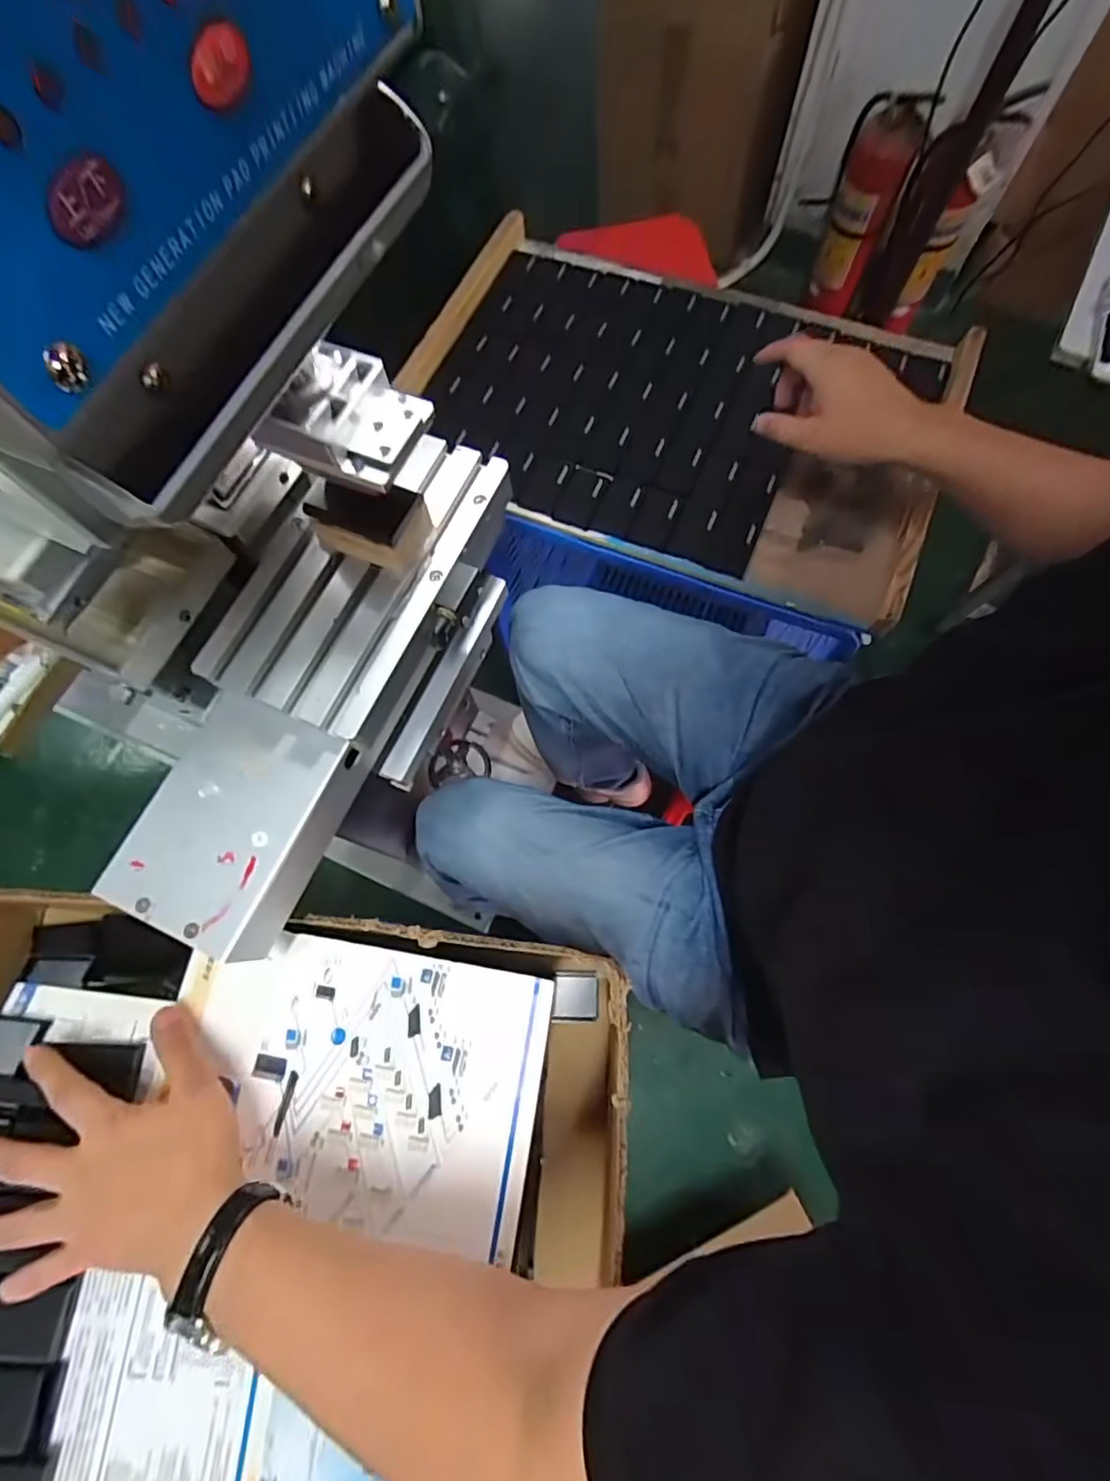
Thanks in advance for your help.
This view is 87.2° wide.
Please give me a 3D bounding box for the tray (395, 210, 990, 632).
[{"bbox_3d":[0.129,-0.391,0.672,0.592,0.040,0.383,22,75,9],"label":"tray"}]

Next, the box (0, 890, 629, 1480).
[{"bbox_3d":[-0.257,0.355,0.450,0.597,0.130,0.418,4,73,3],"label":"box"}]

